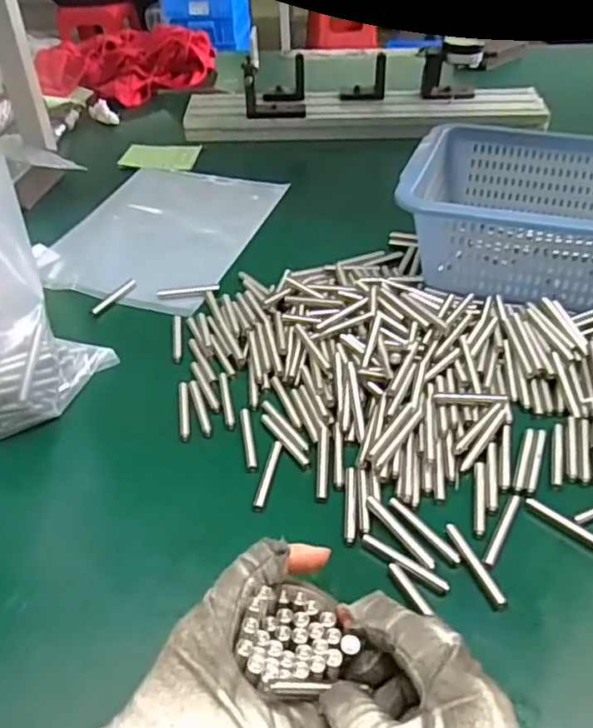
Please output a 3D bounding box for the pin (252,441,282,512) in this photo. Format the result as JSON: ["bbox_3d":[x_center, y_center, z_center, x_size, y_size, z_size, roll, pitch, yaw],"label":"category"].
[{"bbox_3d":[-0.020,0.075,0.448,0.008,0.005,0.058,11,45,7],"label":"pin"}]

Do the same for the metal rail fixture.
[{"bbox_3d":[0.095,-0.365,0.891,0.487,0.108,0.121,5,45,1],"label":"metal rail fixture"}]

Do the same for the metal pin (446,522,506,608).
[{"bbox_3d":[0.106,0.118,0.391,0.007,0.004,0.057,-14,47,-17],"label":"metal pin"}]

